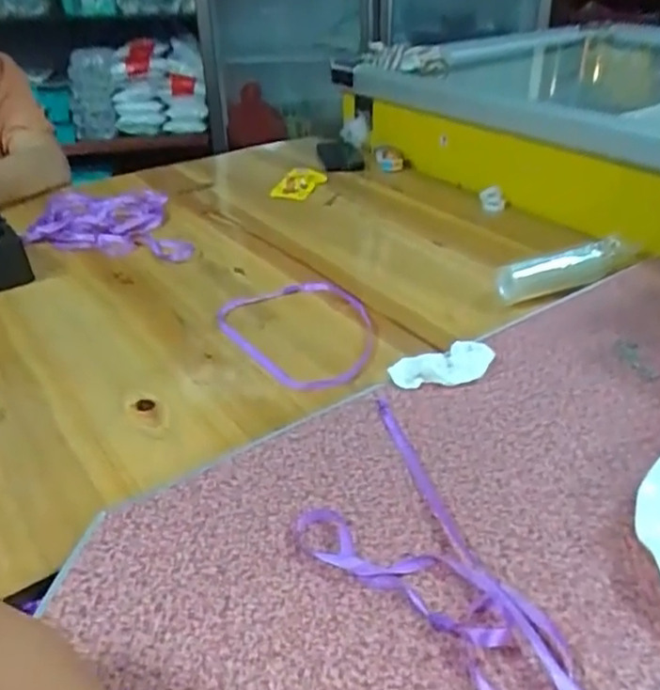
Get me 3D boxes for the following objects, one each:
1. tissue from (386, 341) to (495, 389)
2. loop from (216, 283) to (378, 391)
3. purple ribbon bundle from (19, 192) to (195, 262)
[{"bbox_3d":[0.106,0.019,0.598,0.096,0.022,0.040,-5,34,-4],"label":"tissue"},{"bbox_3d":[-0.018,-0.023,0.731,0.164,0.016,0.215,-27,41,-31],"label":"loop"},{"bbox_3d":[-0.349,-0.201,1.024,0.324,0.029,0.209,5,35,12],"label":"purple ribbon bundle"}]

